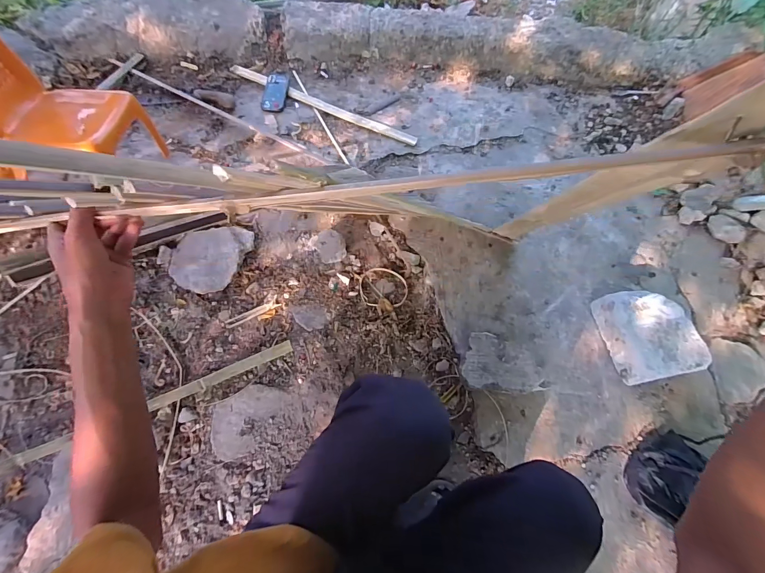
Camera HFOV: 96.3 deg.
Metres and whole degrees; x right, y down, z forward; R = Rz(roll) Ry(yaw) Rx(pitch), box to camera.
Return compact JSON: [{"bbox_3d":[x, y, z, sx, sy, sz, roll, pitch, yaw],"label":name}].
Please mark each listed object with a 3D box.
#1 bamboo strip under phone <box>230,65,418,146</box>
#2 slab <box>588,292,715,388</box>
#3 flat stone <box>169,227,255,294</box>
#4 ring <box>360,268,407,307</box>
[{"bbox_3d":[-0.225,-0.673,1.263,0.760,0.011,0.043,26,67,9],"label":"bamboo strip under phone"},{"bbox_3d":[0.683,0.120,0.888,0.186,0.102,0.227,-10,66,-7],"label":"slab"},{"bbox_3d":[-0.486,-0.090,0.958,0.185,0.037,0.212,20,66,6],"label":"flat stone"},{"bbox_3d":[0.004,0.000,0.967,0.133,0.013,0.120,1,65,-3],"label":"ring"}]

